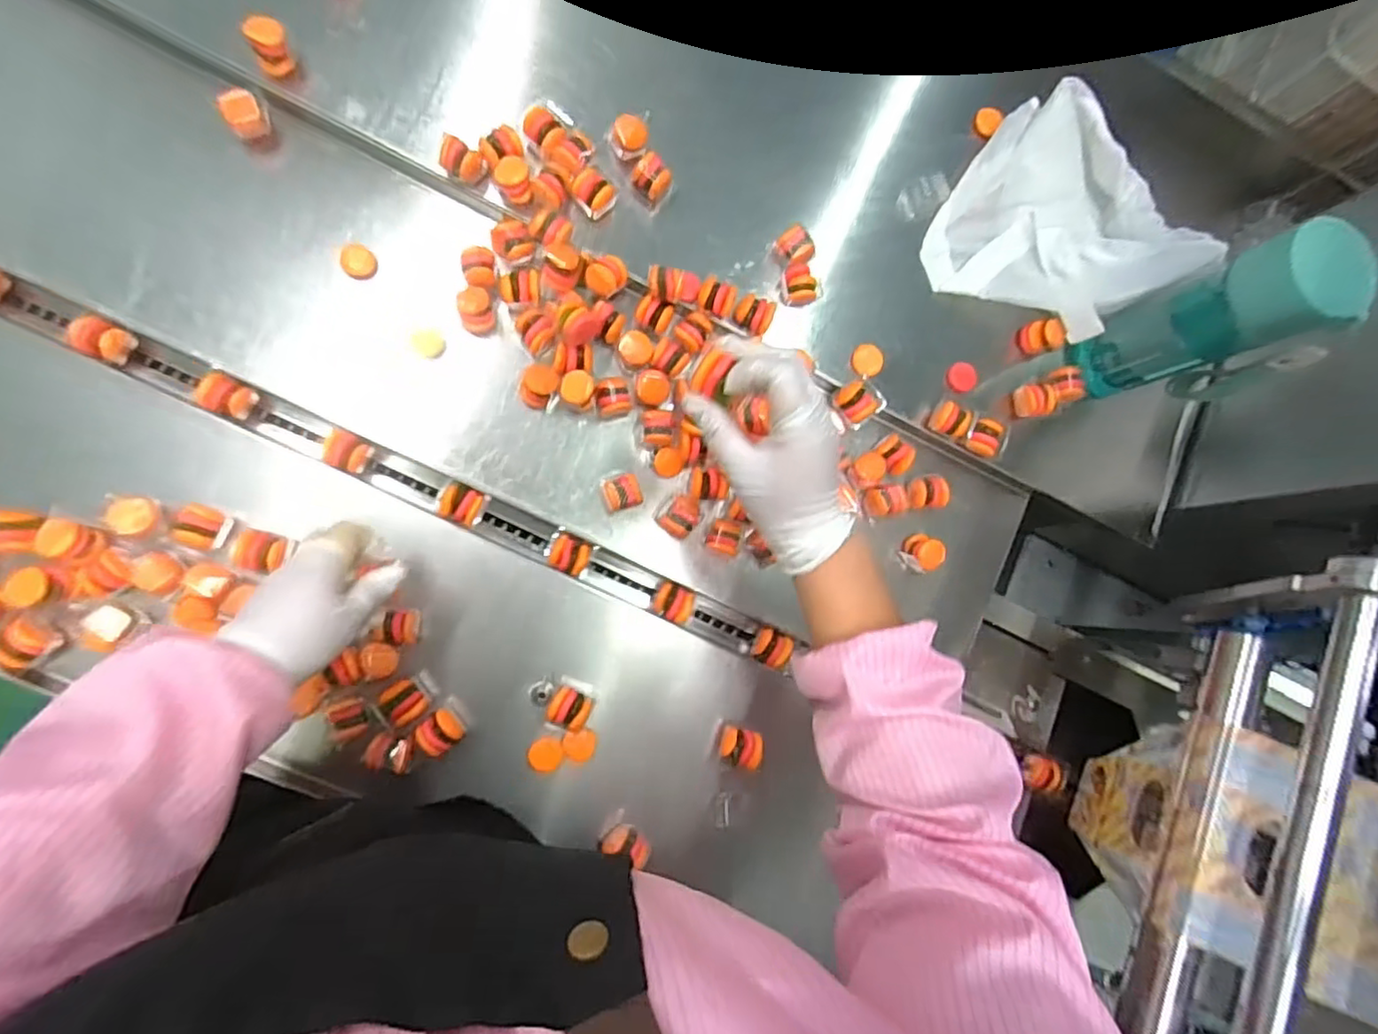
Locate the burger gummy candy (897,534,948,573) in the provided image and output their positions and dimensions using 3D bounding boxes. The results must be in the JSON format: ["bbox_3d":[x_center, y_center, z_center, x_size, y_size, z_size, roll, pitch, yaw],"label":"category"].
[{"bbox_3d":[0.221,0.035,0.600,0.031,0.031,0.035,21,86,-9],"label":"burger gummy candy"}]

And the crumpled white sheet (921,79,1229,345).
[{"bbox_3d":[0.365,-0.285,0.594,0.208,0.105,0.197,28,85,-8],"label":"crumpled white sheet"}]

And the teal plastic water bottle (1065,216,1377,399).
[{"bbox_3d":[0.438,-0.172,0.542,0.082,0.208,0.079,-31,94,-9],"label":"teal plastic water bottle"}]

